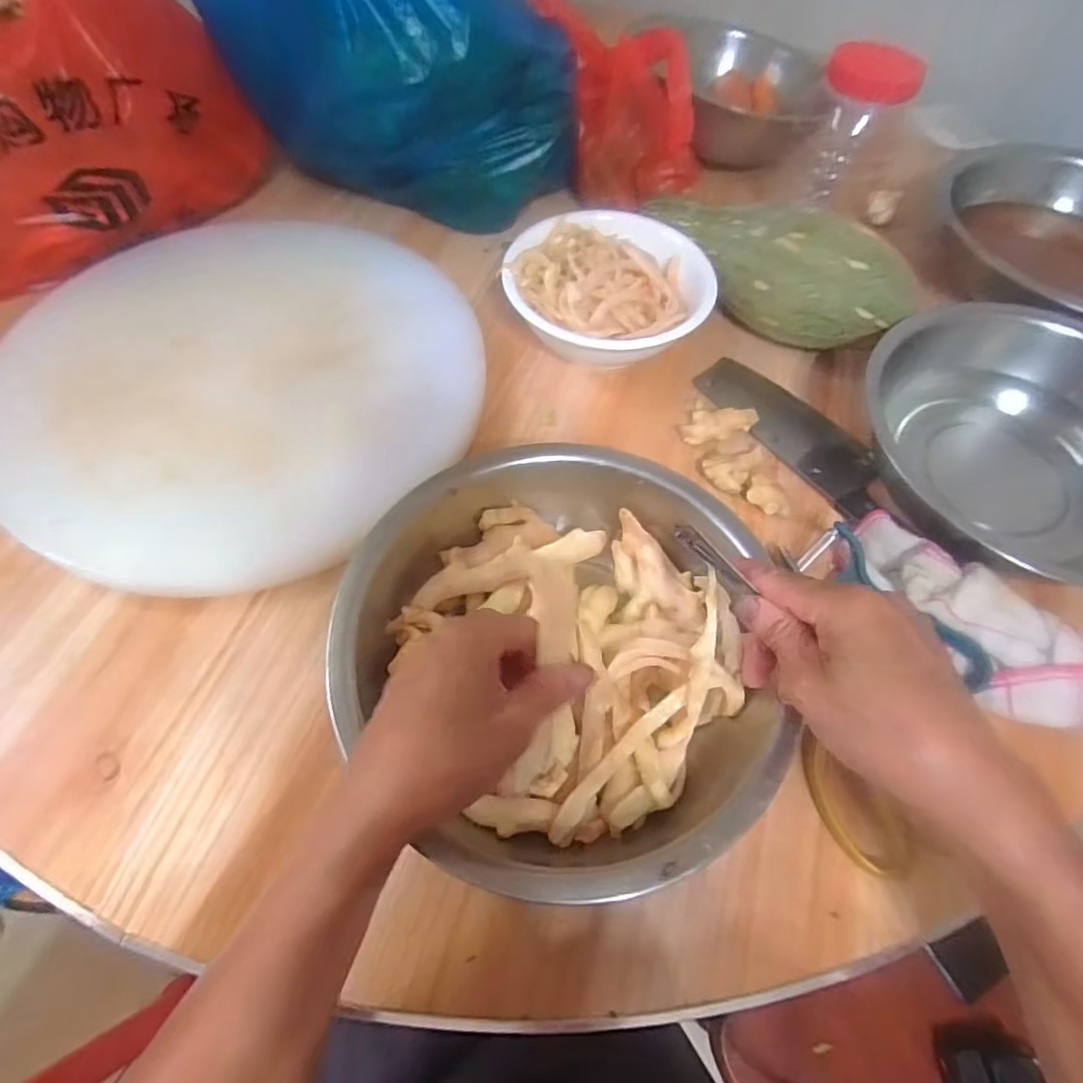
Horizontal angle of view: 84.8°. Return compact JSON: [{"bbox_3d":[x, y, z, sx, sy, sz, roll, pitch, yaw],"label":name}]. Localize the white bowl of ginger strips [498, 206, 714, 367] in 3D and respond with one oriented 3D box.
[{"bbox_3d":[0.061,-0.235,0.564,0.188,0.058,0.171,0,60,-1],"label":"white bowl of ginger strips"}]

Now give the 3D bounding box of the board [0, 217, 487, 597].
[{"bbox_3d":[-0.253,-0.130,0.505,0.325,0.027,0.368,43,73,4],"label":"board"}]

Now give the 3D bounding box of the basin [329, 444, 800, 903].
[{"bbox_3d":[0.011,0.061,0.393,0.256,0.077,0.263,-7,64,-5],"label":"basin"}]

